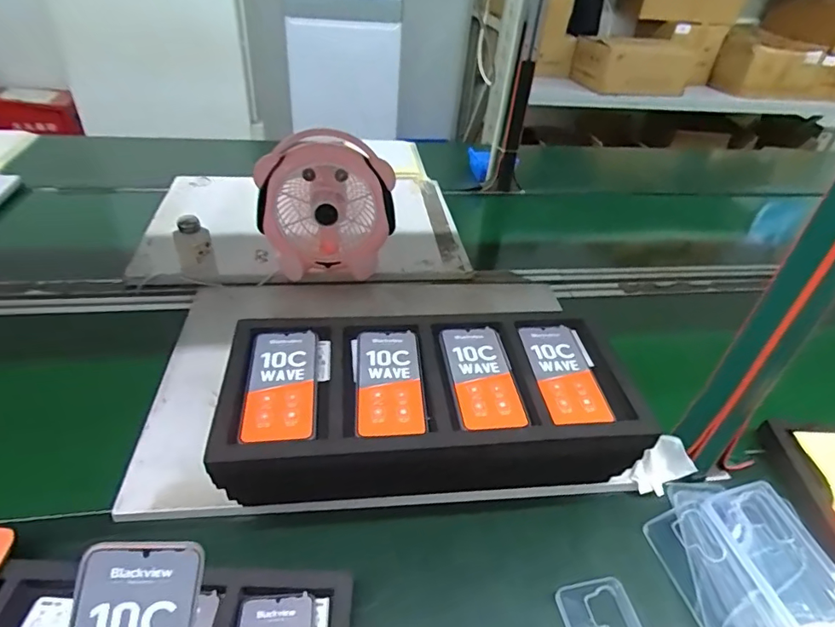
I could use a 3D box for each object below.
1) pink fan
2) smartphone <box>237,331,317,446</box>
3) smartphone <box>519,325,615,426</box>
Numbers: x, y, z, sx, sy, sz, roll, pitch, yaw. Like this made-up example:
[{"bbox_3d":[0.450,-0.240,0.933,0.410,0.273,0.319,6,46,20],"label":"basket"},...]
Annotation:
[{"bbox_3d":[-0.167,-0.184,0.944,0.248,0.268,0.077,-4,40,-11],"label":"pink fan"},{"bbox_3d":[-0.159,0.081,0.590,0.076,0.015,0.166,-2,39,-8],"label":"smartphone"},{"bbox_3d":[0.186,0.075,0.640,0.078,0.009,0.172,2,38,-7],"label":"smartphone"}]

